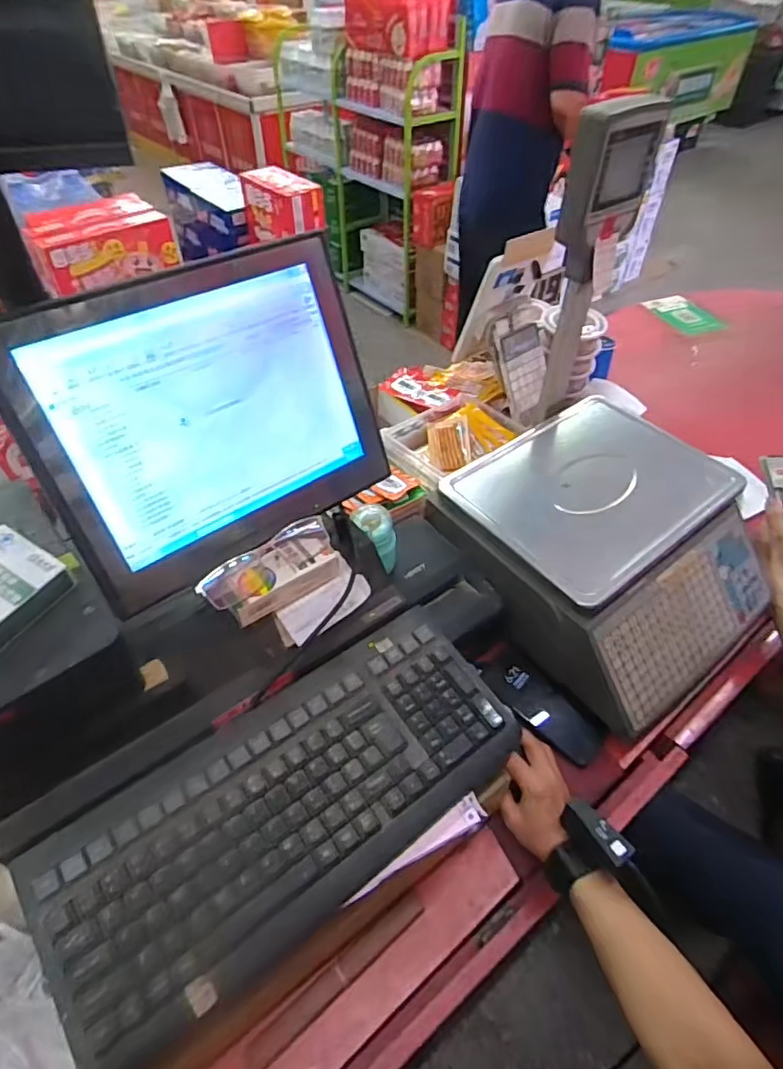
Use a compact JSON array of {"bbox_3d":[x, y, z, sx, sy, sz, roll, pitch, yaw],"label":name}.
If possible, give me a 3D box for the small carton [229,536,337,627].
[{"bbox_3d":[-0.101,0.038,0.522,0.104,0.028,0.048,-31,55,-25],"label":"small carton"}]

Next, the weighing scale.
[{"bbox_3d":[0.278,-0.120,0.672,0.414,0.503,0.414,-28,54,-24],"label":"weighing scale"}]

